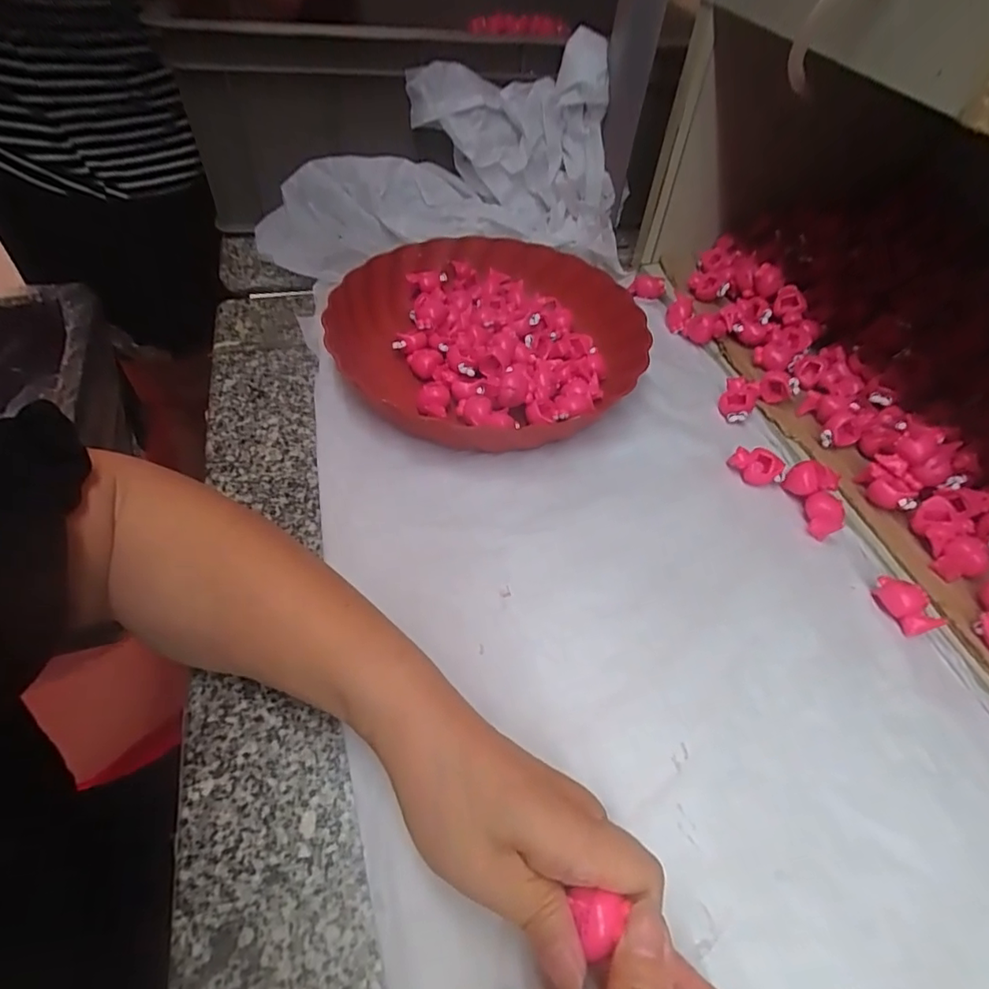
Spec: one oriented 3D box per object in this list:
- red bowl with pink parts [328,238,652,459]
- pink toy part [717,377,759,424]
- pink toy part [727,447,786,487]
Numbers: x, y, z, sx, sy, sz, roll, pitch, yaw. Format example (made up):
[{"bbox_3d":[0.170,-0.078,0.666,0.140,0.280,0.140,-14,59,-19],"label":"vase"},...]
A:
[{"bbox_3d":[-0.006,-0.133,0.465,0.249,0.041,0.248,-19,55,-20],"label":"red bowl with pink parts"},{"bbox_3d":[0.193,-0.075,0.442,0.025,0.020,0.032,26,53,16],"label":"pink toy part"},{"bbox_3d":[0.186,-0.020,0.398,0.019,0.021,0.033,-36,62,-29],"label":"pink toy part"}]

